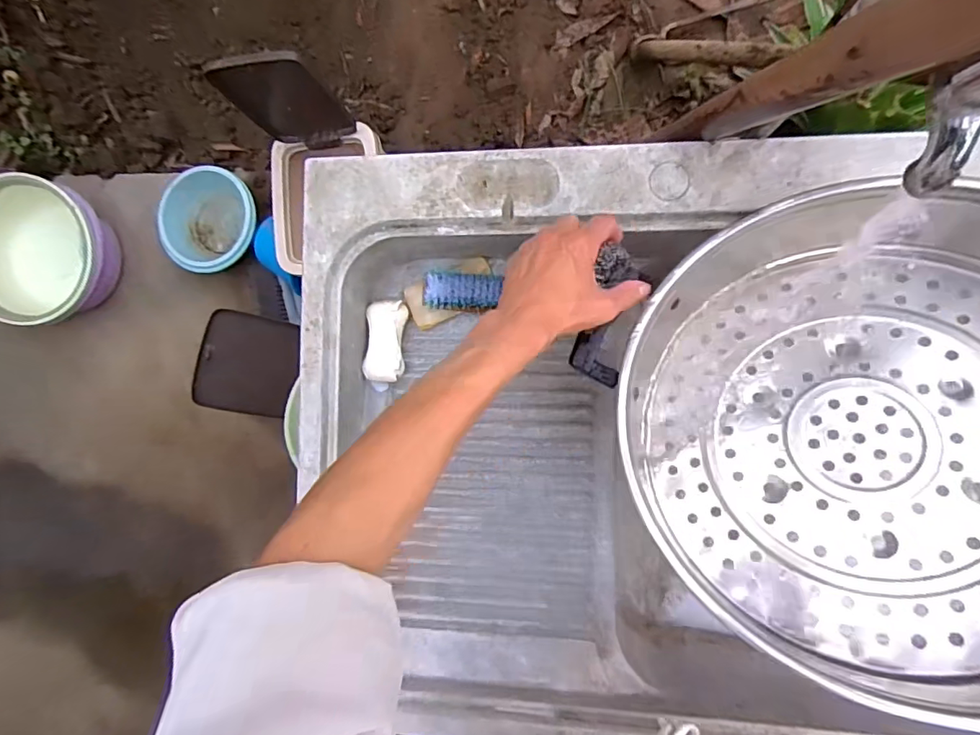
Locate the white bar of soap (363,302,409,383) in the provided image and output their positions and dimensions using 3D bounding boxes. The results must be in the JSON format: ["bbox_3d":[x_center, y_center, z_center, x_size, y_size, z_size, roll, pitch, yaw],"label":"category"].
[{"bbox_3d":[-0.116,-0.029,0.589,0.043,0.025,0.087,1,86,9],"label":"white bar of soap"}]

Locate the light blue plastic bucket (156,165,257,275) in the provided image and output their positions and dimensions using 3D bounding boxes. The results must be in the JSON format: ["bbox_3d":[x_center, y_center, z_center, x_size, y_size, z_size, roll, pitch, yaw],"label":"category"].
[{"bbox_3d":[-0.707,-0.368,1.341,0.227,0.141,0.261,24,90,8],"label":"light blue plastic bucket"}]

